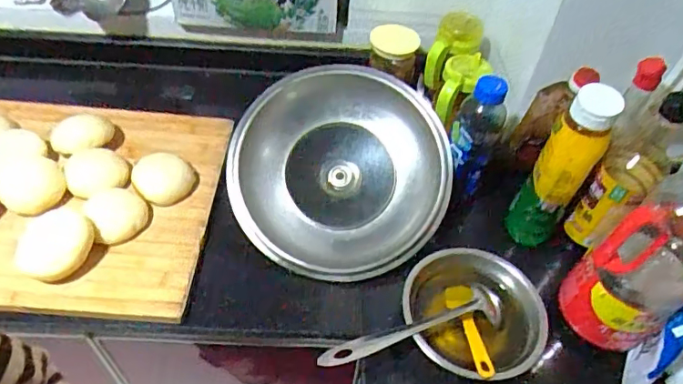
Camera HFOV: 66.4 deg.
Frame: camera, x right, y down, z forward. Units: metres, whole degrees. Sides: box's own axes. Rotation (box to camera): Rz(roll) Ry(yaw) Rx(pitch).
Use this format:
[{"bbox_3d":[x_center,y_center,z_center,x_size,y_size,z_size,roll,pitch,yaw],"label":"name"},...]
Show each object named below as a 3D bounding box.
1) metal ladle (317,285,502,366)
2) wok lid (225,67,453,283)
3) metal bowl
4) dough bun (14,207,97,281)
[{"bbox_3d":[0.079,0.149,0.592,0.228,0.038,0.047,-12,52,-14],"label":"metal ladle"},{"bbox_3d":[-0.001,-0.028,0.732,0.286,0.048,0.291,0,77,2],"label":"wok lid"},{"bbox_3d":[0.157,0.149,0.628,0.145,0.076,0.156,2,50,-2],"label":"metal bowl"},{"bbox_3d":[-0.363,0.064,0.650,0.098,0.035,0.085,20,51,12],"label":"dough bun"}]

